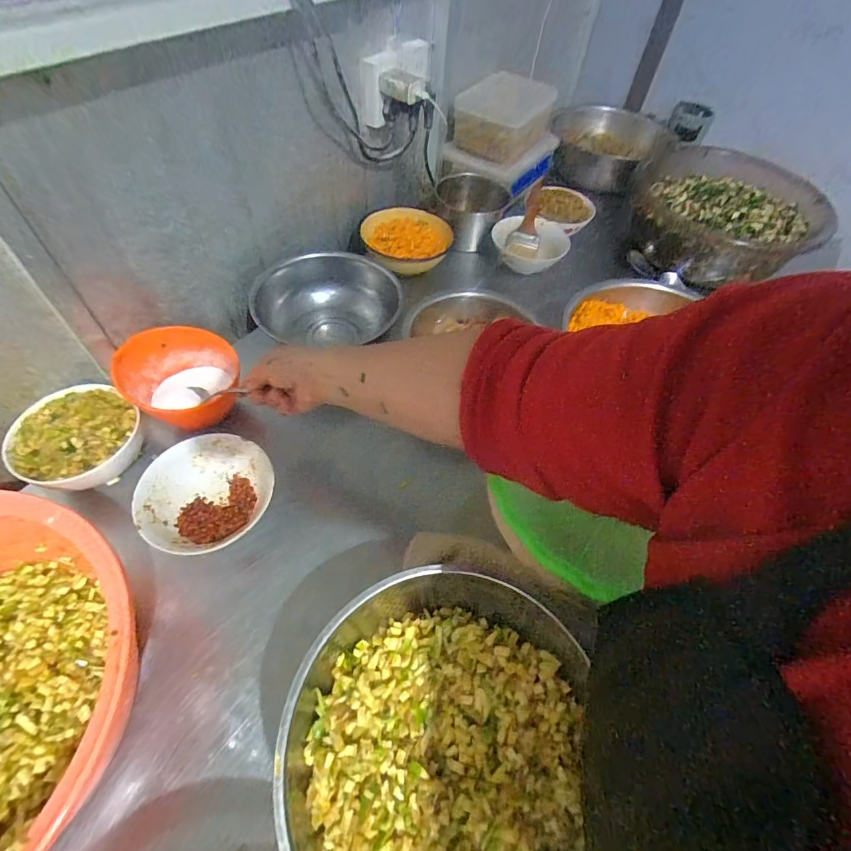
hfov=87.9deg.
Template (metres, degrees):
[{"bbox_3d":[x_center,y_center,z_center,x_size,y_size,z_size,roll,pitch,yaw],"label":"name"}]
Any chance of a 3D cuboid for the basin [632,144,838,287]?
[{"bbox_3d":[0.628,-0.444,0.924,0.361,0.133,0.365,2,52,-3],"label":"basin"}]

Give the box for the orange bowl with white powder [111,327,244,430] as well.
[{"bbox_3d":[-0.307,-0.060,0.556,0.127,0.069,0.123,2,52,-3],"label":"orange bowl with white powder"}]

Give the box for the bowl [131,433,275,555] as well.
[{"bbox_3d":[-0.246,0.081,0.508,0.145,0.050,0.134,-33,62,-26],"label":"bowl"}]

